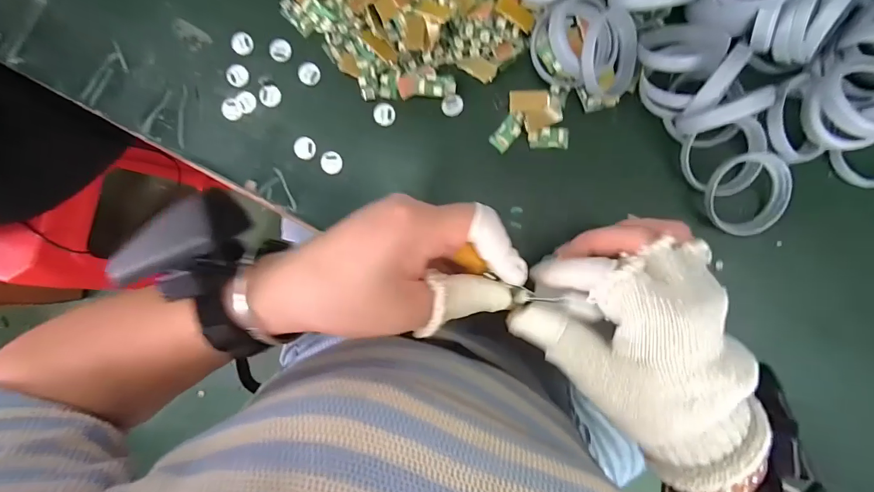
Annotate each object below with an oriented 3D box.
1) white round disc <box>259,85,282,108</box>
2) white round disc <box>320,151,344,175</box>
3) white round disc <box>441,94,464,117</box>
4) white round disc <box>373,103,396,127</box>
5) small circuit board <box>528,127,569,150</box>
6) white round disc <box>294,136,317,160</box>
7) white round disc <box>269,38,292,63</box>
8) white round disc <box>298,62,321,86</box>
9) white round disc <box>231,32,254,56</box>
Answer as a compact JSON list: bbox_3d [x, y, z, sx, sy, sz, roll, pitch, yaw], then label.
[{"bbox_3d":[-0.140,-0.125,0.339,0.019,0.004,0.018,0,89,2],"label":"white round disc"},{"bbox_3d":[-0.086,-0.068,0.331,0.017,0.004,0.018,0,89,2],"label":"white round disc"},{"bbox_3d":[0.012,-0.112,0.325,0.017,0.004,0.018,0,89,2],"label":"white round disc"},{"bbox_3d":[-0.043,-0.108,0.332,0.017,0.004,0.019,-38,88,1],"label":"white round disc"},{"bbox_3d":[0.089,-0.085,0.323,0.031,0.004,0.016,1,89,2],"label":"small circuit board"},{"bbox_3d":[-0.108,-0.080,0.333,0.017,0.004,0.018,0,89,2],"label":"white round disc"},{"bbox_3d":[-0.132,-0.164,0.340,0.018,0.004,0.019,0,89,2],"label":"white round disc"},{"bbox_3d":[-0.107,-0.144,0.339,0.021,0.004,0.017,44,91,3],"label":"white round disc"},{"bbox_3d":[-0.165,-0.171,0.343,0.017,0.004,0.019,-38,88,1],"label":"white round disc"}]

